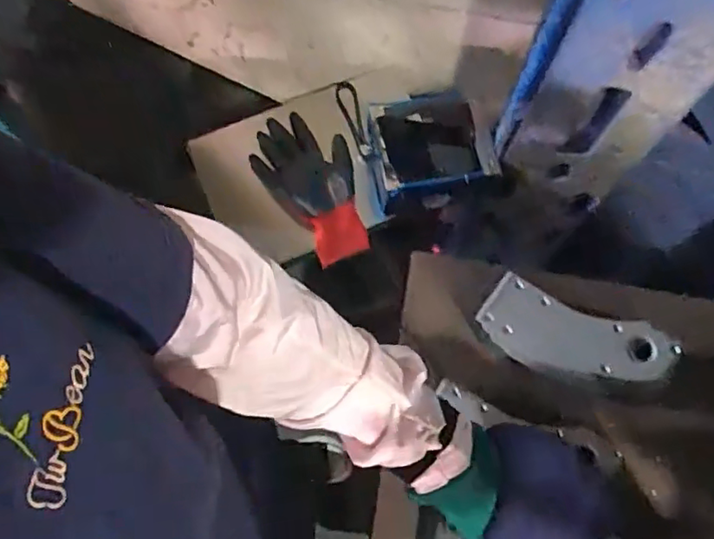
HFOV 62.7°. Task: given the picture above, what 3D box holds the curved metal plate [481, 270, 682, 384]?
[{"bbox_3d":[0.210,0.067,0.569,0.174,0.009,0.075,21,79,14],"label":"curved metal plate"}]

